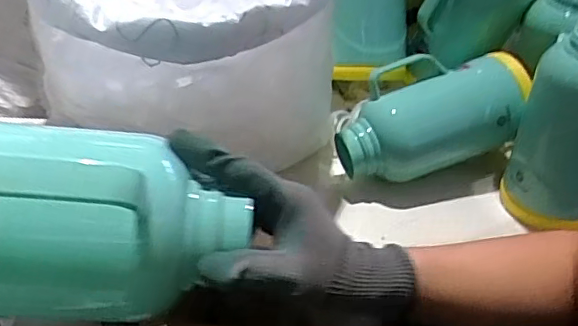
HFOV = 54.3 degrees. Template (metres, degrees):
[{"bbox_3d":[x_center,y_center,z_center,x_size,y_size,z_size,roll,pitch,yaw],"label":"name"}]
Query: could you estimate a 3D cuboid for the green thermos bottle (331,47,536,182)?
[{"bbox_3d":[0.202,-0.070,0.773,0.276,0.119,0.114,-23,39,-6],"label":"green thermos bottle"}]

